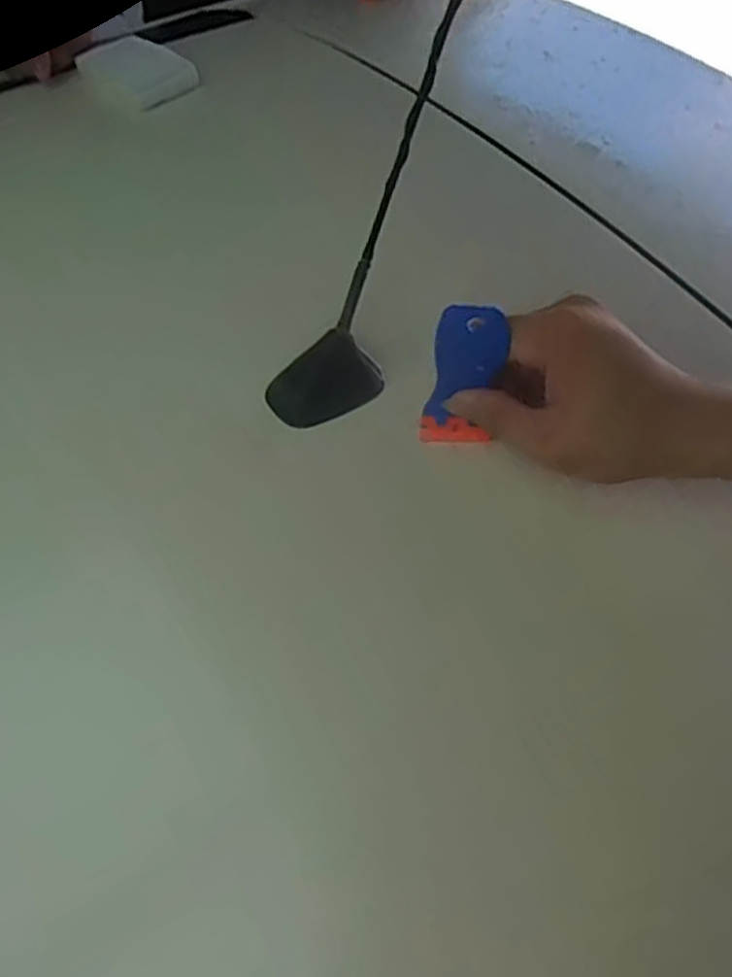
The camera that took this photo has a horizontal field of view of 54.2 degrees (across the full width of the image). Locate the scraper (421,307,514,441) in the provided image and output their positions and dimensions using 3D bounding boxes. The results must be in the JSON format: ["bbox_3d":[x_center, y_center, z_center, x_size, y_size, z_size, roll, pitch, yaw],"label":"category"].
[{"bbox_3d":[0.051,-0.057,0.373,0.036,0.094,0.008,11,55,3],"label":"scraper"}]

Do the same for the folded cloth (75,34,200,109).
[{"bbox_3d":[-0.195,-0.354,0.601,0.097,0.019,0.060,35,68,20],"label":"folded cloth"}]

